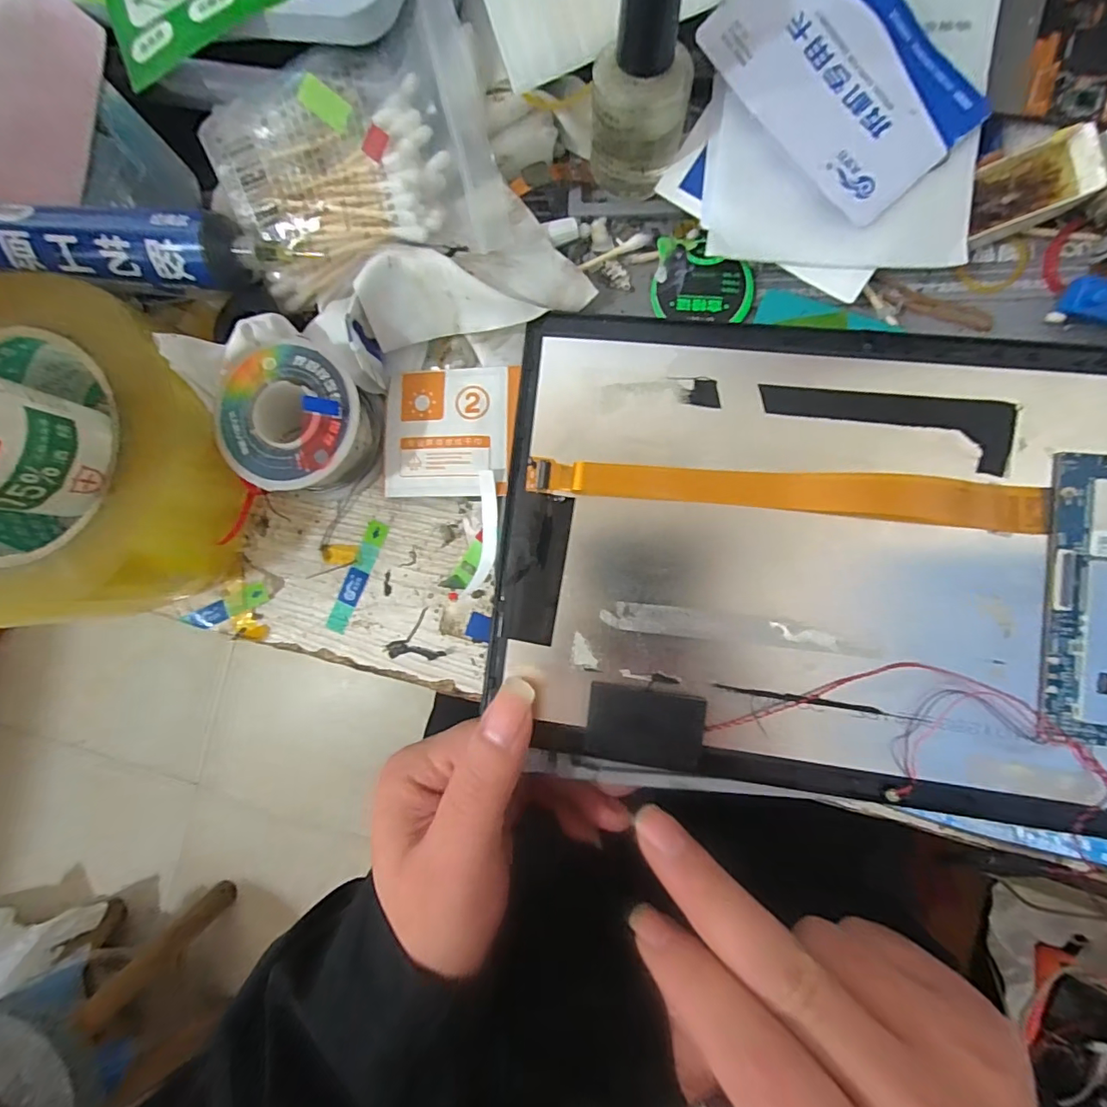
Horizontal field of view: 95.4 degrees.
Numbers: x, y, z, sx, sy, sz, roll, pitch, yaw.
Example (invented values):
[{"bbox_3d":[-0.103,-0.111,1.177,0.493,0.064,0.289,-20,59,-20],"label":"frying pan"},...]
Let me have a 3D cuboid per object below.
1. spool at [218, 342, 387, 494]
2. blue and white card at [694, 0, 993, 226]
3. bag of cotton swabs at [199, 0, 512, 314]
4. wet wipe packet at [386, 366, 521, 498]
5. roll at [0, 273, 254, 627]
[{"bbox_3d":[-0.096,-0.049,0.192,0.054,0.031,0.049,25,89,6],"label":"spool"},{"bbox_3d":[0.095,-0.158,0.165,0.052,0.004,0.085,-42,93,10],"label":"blue and white card"},{"bbox_3d":[-0.069,-0.134,0.180,0.096,0.022,0.069,-14,104,12],"label":"bag of cotton swabs"},{"bbox_3d":[-0.041,-0.048,0.199,0.053,0.006,0.050,1,87,5],"label":"wet wipe packet"},{"bbox_3d":[-0.177,-0.034,0.192,0.109,0.049,0.119,0,87,5],"label":"roll"}]

